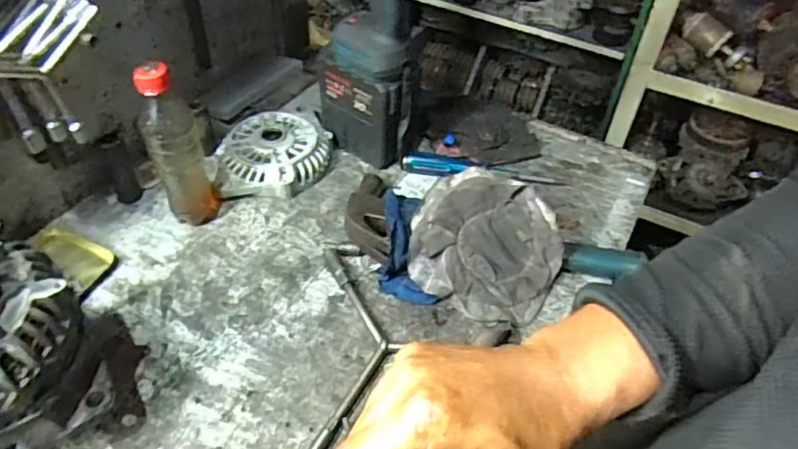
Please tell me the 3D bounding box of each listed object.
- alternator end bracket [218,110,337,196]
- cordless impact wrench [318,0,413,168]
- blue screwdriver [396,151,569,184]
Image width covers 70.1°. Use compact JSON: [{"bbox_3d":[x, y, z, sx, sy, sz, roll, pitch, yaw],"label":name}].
[{"bbox_3d":[-0.155,-0.089,0.719,0.141,0.039,0.131,-3,46,-6],"label":"alternator end bracket"},{"bbox_3d":[-0.035,-0.222,0.642,0.081,0.320,0.183,-27,53,-26],"label":"cordless impact wrench"},{"bbox_3d":[0.107,-0.073,0.722,0.204,0.029,0.032,9,46,5],"label":"blue screwdriver"}]

